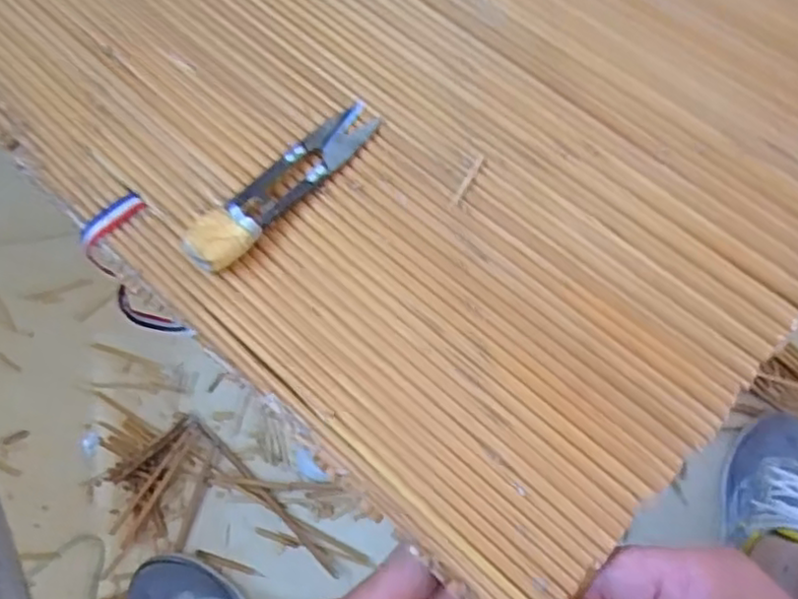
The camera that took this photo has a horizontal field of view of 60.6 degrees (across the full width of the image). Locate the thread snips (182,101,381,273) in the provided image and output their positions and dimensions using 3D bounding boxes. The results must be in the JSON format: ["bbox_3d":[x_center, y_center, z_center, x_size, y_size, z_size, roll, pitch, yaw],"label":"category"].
[{"bbox_3d":[-0.049,-0.052,0.295,0.021,0.016,0.102,40,76,15],"label":"thread snips"}]

